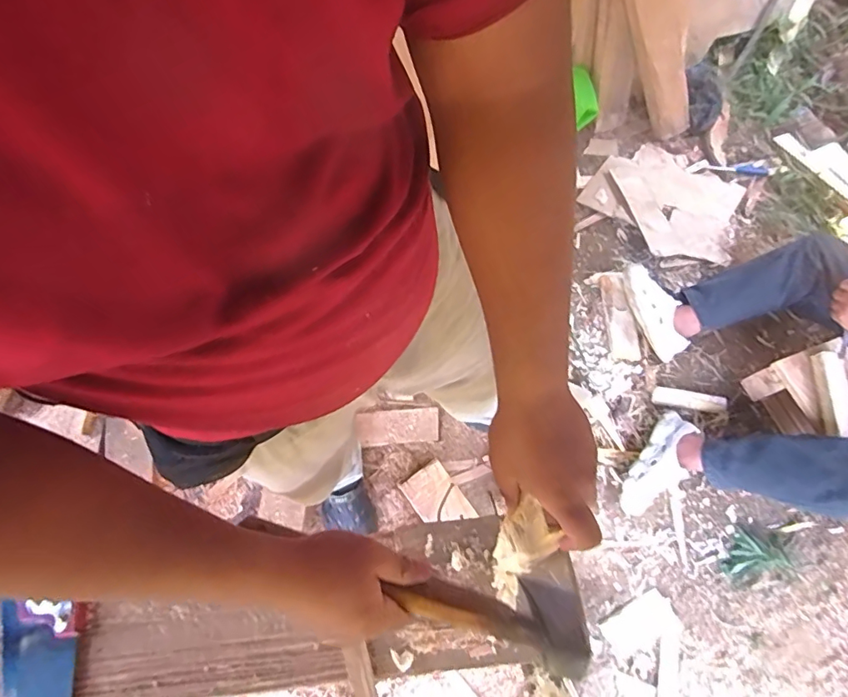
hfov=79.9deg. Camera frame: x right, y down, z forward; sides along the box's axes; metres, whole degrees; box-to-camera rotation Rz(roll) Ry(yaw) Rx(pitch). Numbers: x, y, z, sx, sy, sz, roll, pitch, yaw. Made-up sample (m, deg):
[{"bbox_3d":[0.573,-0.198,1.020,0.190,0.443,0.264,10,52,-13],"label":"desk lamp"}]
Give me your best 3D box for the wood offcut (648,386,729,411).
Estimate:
[{"bbox_3d":[0.712,0.136,1.364,0.190,0.013,0.043,8,63,4],"label":"wood offcut"}]

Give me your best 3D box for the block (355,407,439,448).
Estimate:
[{"bbox_3d":[-0.069,0.206,1.337,0.213,0.017,0.089,-5,63,-3],"label":"block"}]

